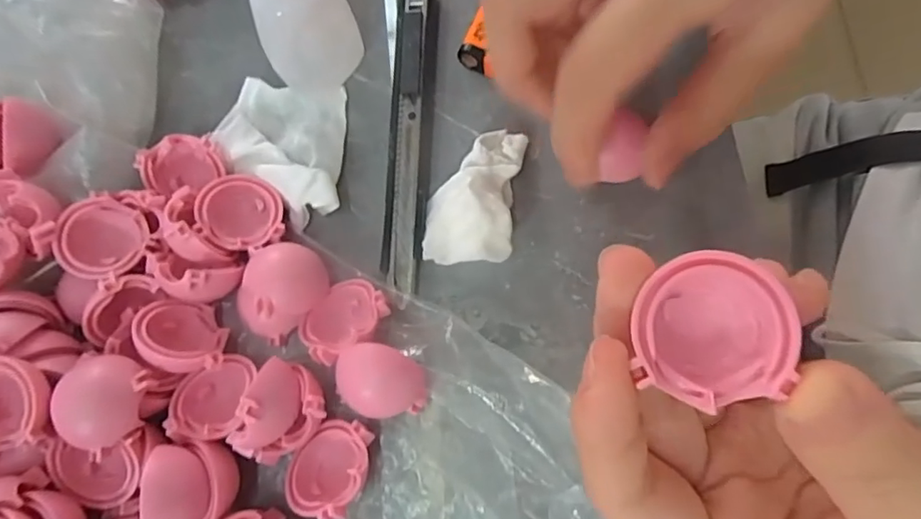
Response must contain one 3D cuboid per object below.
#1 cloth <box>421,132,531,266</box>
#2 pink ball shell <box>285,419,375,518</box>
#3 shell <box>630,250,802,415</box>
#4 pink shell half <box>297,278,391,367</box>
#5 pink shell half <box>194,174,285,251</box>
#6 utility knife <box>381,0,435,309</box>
[{"bbox_3d":[0.005,-0.024,0.200,0.031,0.015,0.054,8,76,7],"label":"cloth"},{"bbox_3d":[-0.044,0.067,0.177,0.028,0.022,0.027,1,75,5],"label":"pink ball shell"},{"bbox_3d":[0.048,0.013,0.107,0.028,0.013,0.027,11,77,2],"label":"shell"},{"bbox_3d":[-0.041,0.020,0.187,0.024,0.013,0.030,37,81,12],"label":"pink shell half"},{"bbox_3d":[-0.081,-0.018,0.202,0.028,0.015,0.029,-1,75,4],"label":"pink shell half"},{"bbox_3d":[-0.020,-0.052,0.210,0.016,0.004,0.130,1,75,5],"label":"utility knife"}]

